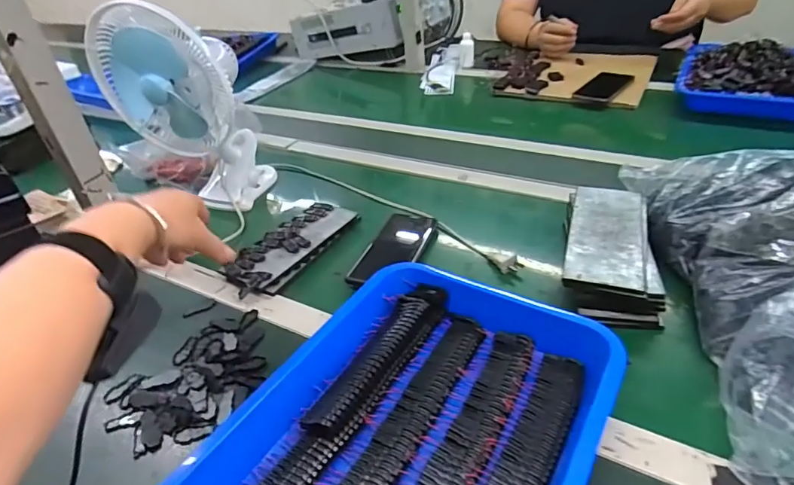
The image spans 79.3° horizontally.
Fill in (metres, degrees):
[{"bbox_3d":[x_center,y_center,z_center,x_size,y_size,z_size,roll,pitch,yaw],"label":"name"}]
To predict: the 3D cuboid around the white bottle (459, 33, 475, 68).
[{"bbox_3d":[0.184,-0.505,1.265,0.042,0.081,0.032,0,36,9],"label":"white bottle"}]

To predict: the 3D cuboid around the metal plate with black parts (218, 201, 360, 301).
[{"bbox_3d":[-0.145,0.003,0.664,0.082,0.022,0.208,15,39,28],"label":"metal plate with black parts"}]

